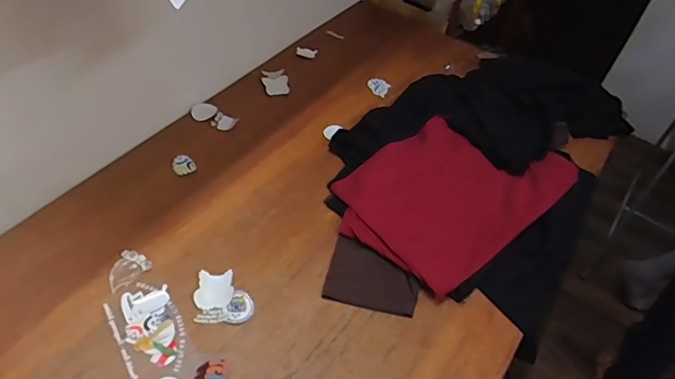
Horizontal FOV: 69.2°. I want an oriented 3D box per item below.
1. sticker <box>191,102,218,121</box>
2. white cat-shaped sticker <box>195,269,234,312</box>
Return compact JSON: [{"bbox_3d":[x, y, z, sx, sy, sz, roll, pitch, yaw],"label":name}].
[{"bbox_3d":[-0.330,-0.193,1.212,0.060,0.007,0.057,-32,60,-29],"label":"sticker"},{"bbox_3d":[-0.224,0.183,0.897,0.067,0.004,0.076,1,51,-3],"label":"white cat-shaped sticker"}]

